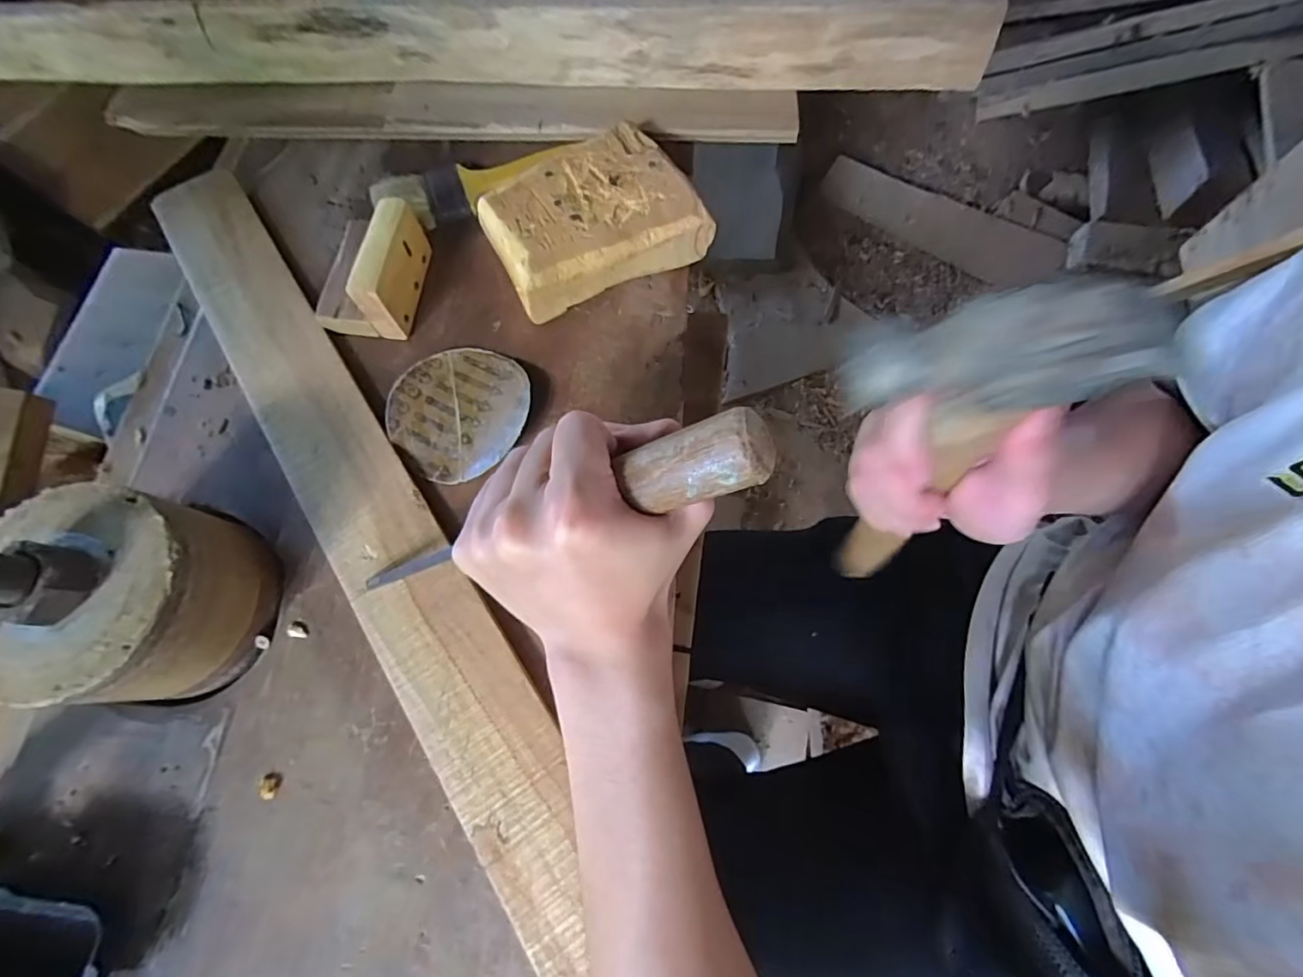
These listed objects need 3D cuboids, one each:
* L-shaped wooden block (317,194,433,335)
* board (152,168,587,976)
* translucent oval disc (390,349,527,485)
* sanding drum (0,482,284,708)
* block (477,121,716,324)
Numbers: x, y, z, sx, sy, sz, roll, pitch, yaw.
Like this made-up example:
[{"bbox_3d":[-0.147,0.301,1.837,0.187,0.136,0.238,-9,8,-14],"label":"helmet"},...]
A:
[{"bbox_3d":[-0.181,-0.144,0.350,0.058,0.045,0.079,6,72,2],"label":"L-shaped wooden block"},{"bbox_3d":[-0.175,-0.001,0.335,0.067,0.007,0.572,-33,73,-8],"label":"board"},{"bbox_3d":[-0.120,-0.051,0.350,0.087,0.013,0.085,-41,75,-10],"label":"translucent oval disc"},{"bbox_3d":[-0.263,0.051,0.271,0.098,0.093,0.099,11,72,4],"label":"sanding drum"},{"bbox_3d":[-0.042,-0.183,0.372,0.133,0.037,0.094,-26,73,-6],"label":"block"}]

